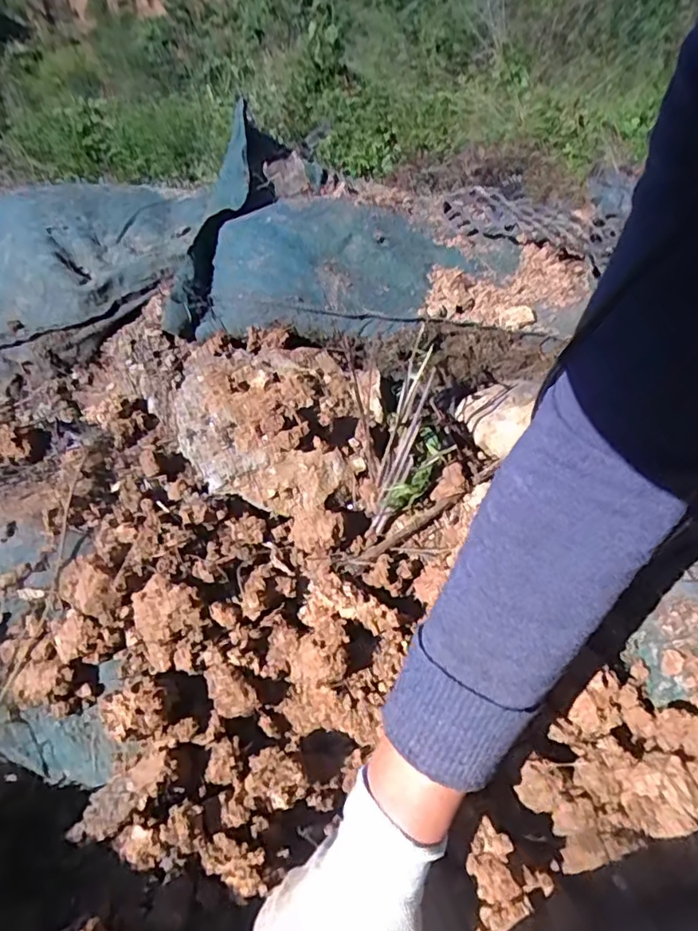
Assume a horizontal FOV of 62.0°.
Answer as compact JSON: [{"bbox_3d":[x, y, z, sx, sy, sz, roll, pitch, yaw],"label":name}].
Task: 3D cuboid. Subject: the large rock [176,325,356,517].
[{"bbox_3d":[-0.084,-0.046,0.594,0.168,0.087,0.171,6,46,7],"label":"large rock"}]

